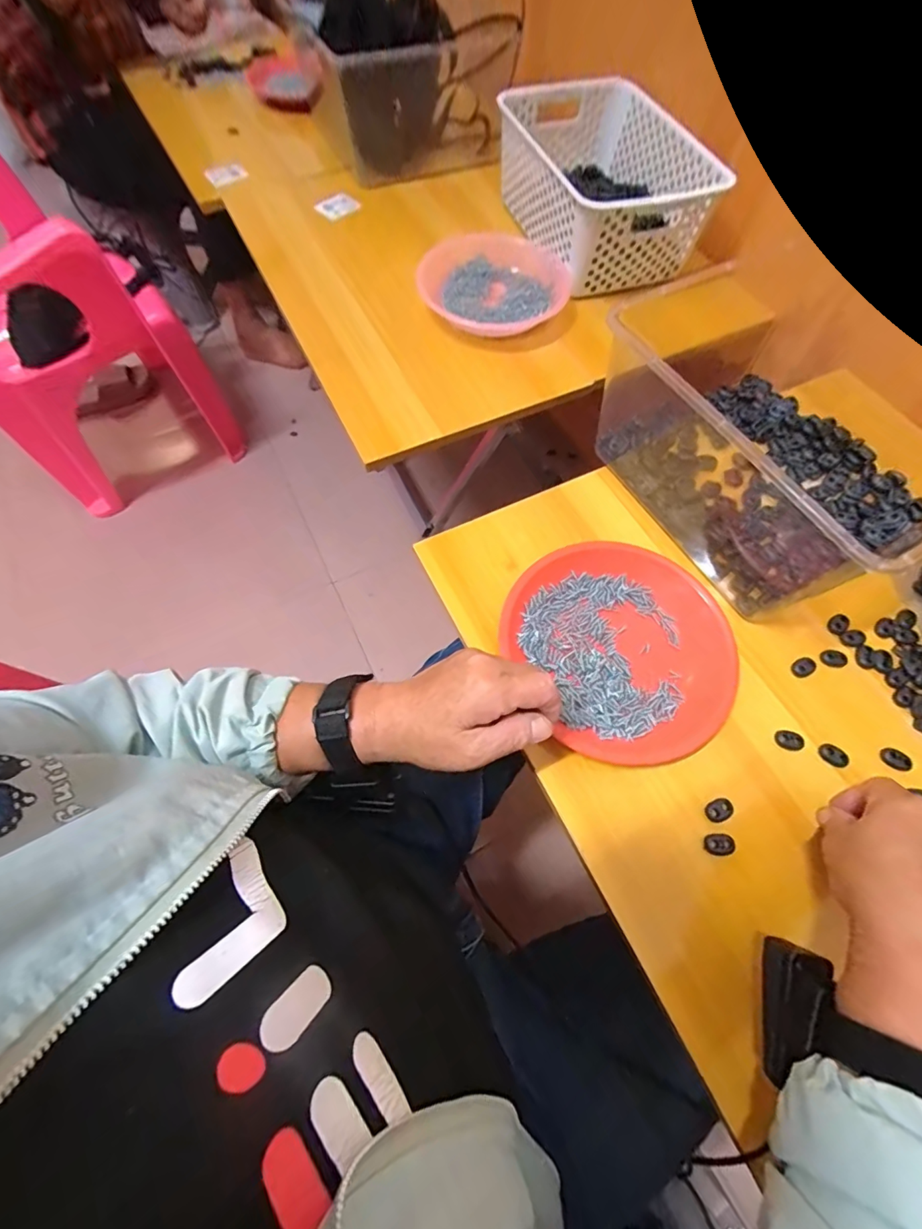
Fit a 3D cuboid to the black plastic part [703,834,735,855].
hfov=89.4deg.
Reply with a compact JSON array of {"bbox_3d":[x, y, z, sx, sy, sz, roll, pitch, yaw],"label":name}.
[{"bbox_3d":[0.195,0.174,0.355,0.020,0.011,0.014,3,65,1],"label":"black plastic part"}]

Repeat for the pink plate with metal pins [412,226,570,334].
[{"bbox_3d":[0.046,-0.437,0.613,0.191,0.033,0.165,14,66,6],"label":"pink plate with metal pins"}]

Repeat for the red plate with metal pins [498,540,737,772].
[{"bbox_3d":[0.143,0.023,0.406,0.192,0.023,0.191,0,65,-1],"label":"red plate with metal pins"}]

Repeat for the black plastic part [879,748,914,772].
[{"bbox_3d":[0.354,0.118,0.378,0.021,0.007,0.015,23,67,10],"label":"black plastic part"}]

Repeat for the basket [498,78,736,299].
[{"bbox_3d":[0.189,-0.583,0.631,0.210,0.095,0.295,-21,67,-10],"label":"basket"}]

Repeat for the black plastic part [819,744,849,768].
[{"bbox_3d":[0.305,0.115,0.379,0.022,0.007,0.014,22,67,9],"label":"black plastic part"}]

